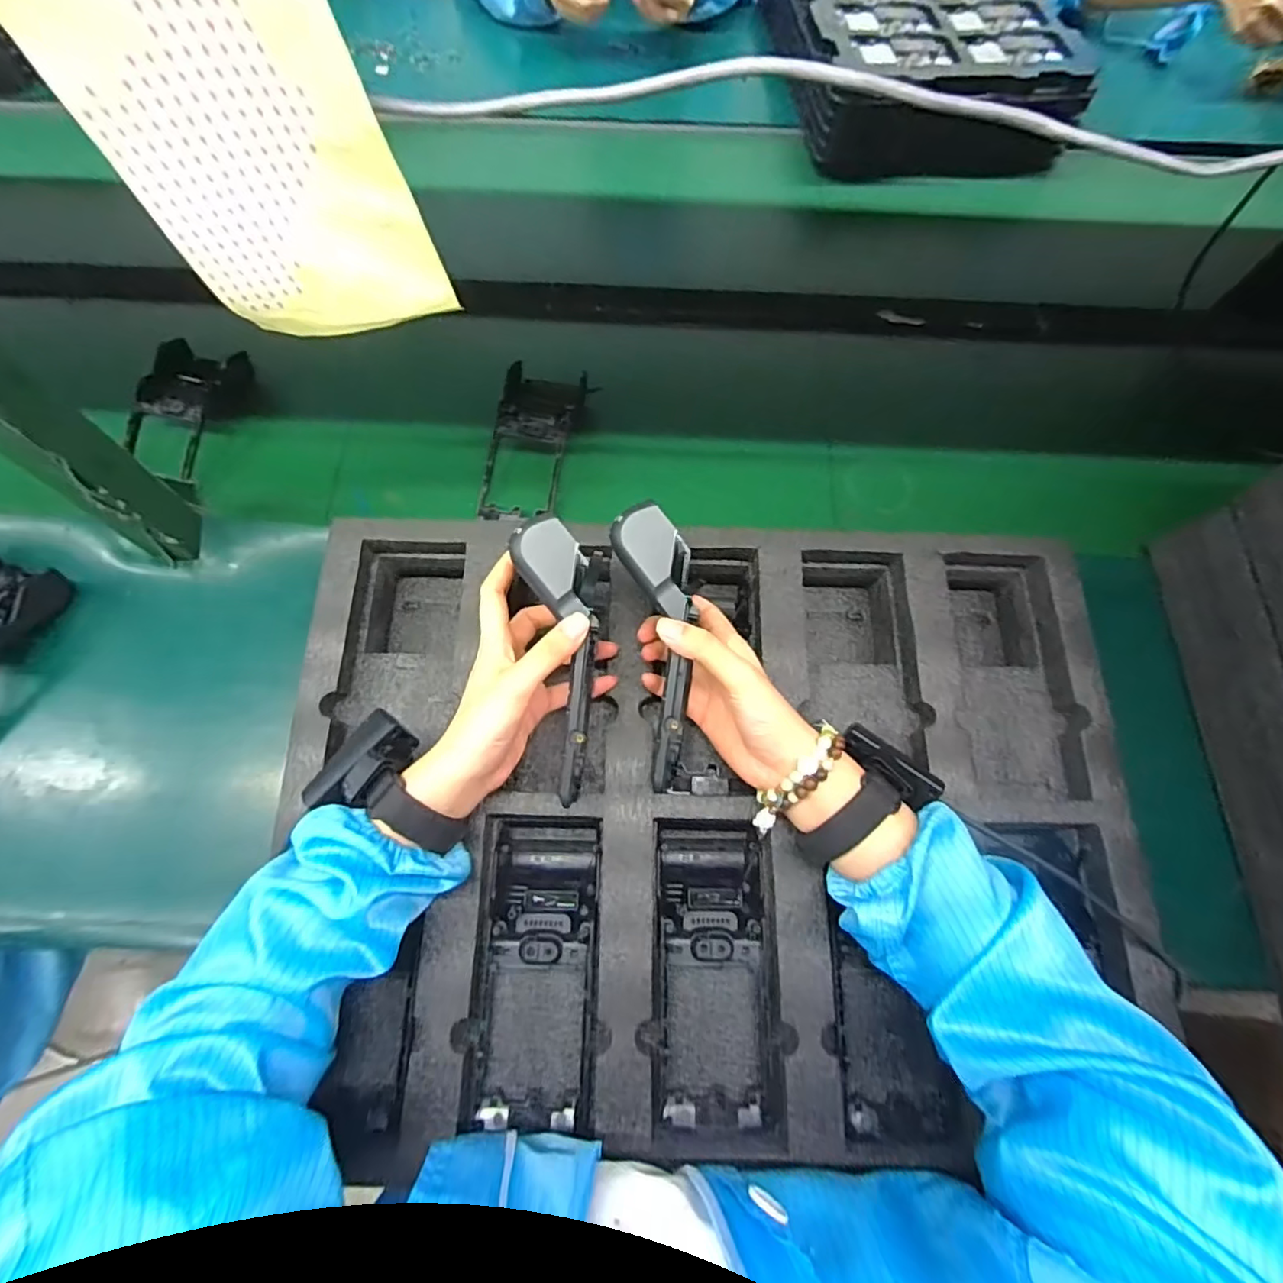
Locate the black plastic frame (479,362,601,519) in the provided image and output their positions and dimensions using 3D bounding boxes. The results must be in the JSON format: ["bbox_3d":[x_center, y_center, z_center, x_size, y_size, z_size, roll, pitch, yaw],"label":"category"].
[{"bbox_3d":[-0.103,-0.197,0.583,0.084,0.028,0.160,7,69,2],"label":"black plastic frame"}]

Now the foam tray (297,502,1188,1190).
[{"bbox_3d":[0.051,0.122,0.443,0.581,0.088,0.441,0,69,-1],"label":"foam tray"}]

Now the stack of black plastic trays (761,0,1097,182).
[{"bbox_3d":[0.356,-0.870,0.818,0.331,0.086,0.561,-3,69,-2],"label":"stack of black plastic trays"}]

